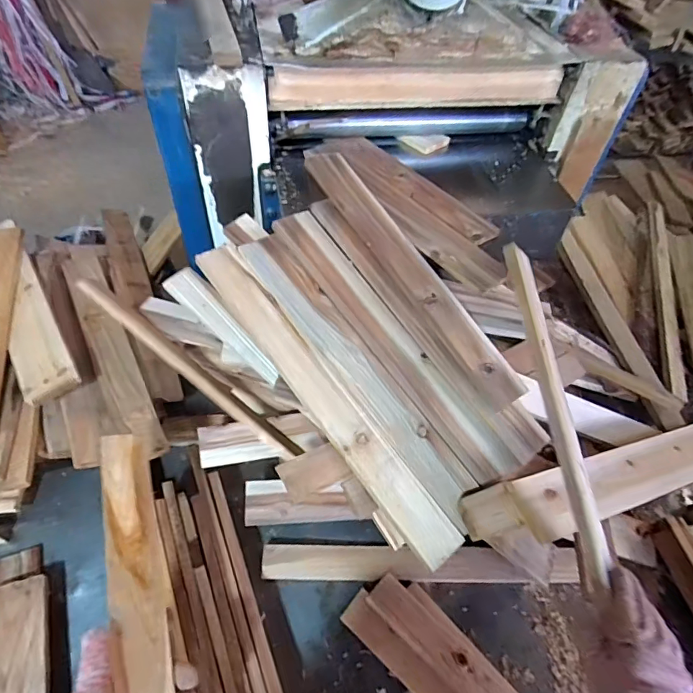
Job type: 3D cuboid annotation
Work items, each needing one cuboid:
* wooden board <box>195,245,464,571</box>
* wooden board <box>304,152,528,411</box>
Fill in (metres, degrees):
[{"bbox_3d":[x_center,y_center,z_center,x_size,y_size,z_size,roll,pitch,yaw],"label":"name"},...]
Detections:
[{"bbox_3d":[-0.038,0.058,0.613,0.068,0.019,0.509,-31,73,-29],"label":"wooden board"},{"bbox_3d":[0.099,-0.122,0.723,0.075,0.016,0.498,-29,74,-25],"label":"wooden board"}]

